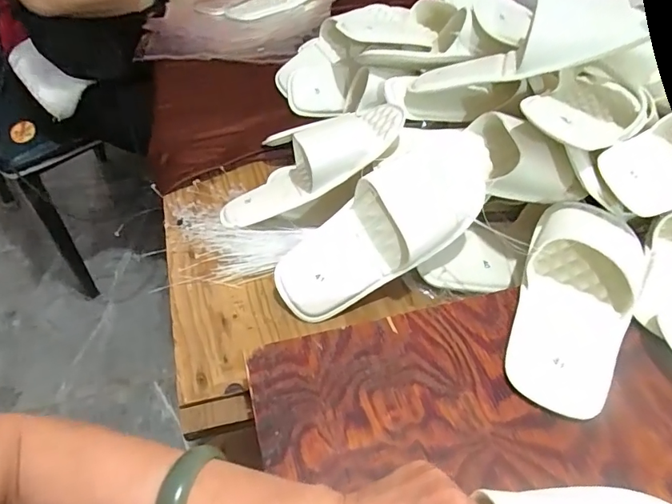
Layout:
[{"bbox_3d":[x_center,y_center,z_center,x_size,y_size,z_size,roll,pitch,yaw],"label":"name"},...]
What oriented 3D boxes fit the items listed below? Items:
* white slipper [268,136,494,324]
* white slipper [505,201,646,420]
[{"bbox_3d":[0.063,-0.040,0.458,0.278,0.079,0.096,-39,57,-15],"label":"white slipper"},{"bbox_3d":[0.213,0.028,0.403,0.100,0.058,0.230,27,51,20],"label":"white slipper"}]

